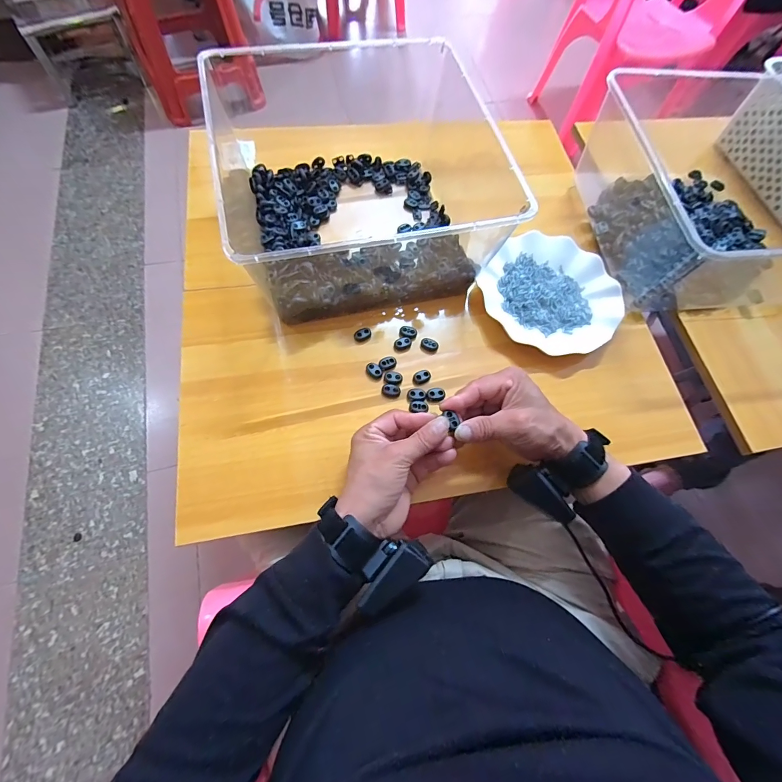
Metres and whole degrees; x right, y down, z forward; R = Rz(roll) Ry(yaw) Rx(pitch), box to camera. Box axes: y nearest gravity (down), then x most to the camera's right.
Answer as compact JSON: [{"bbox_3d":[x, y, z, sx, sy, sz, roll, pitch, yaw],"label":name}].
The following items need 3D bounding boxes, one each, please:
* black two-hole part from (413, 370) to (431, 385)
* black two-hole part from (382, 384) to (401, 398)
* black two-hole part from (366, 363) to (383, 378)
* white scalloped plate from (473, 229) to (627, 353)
[{"bbox_3d":[0.037,-0.017,0.438,0.021,0.006,0.014,-21,70,-11],"label":"black two-hole part"},{"bbox_3d":[0.000,0.000,0.432,0.021,0.005,0.015,5,67,-1],"label":"black two-hole part"},{"bbox_3d":[-0.020,-0.025,0.439,0.015,0.004,0.021,-39,75,-17],"label":"black two-hole part"},{"bbox_3d":[0.213,-0.128,0.492,0.174,0.034,0.170,1,67,-3],"label":"white scalloped plate"}]

